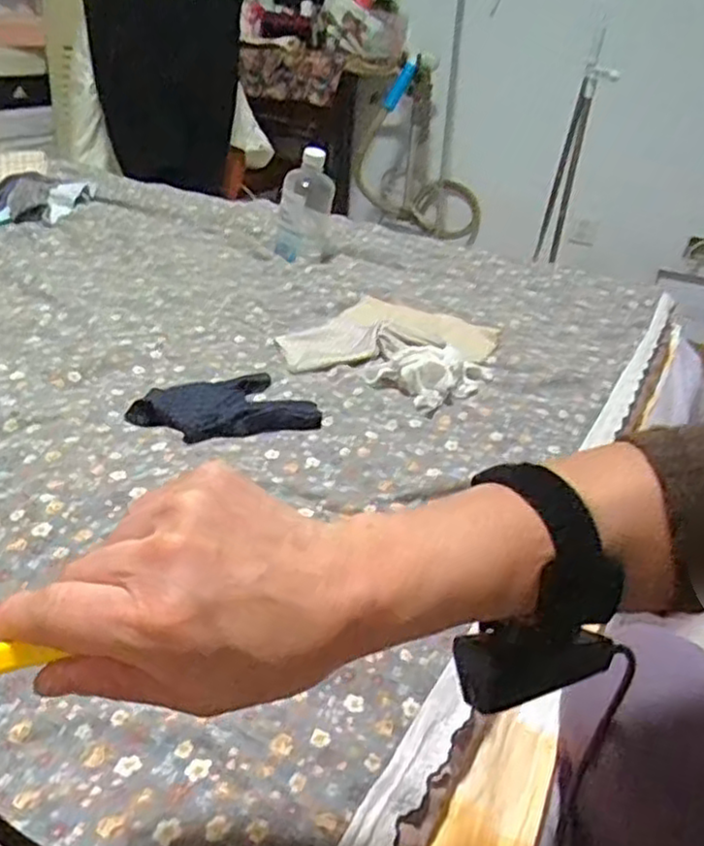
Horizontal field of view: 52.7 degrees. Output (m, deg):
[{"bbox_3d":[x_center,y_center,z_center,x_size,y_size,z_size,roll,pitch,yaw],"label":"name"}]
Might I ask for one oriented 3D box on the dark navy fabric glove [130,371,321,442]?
[{"bbox_3d":[-0.117,-0.021,0.648,0.162,0.019,0.102,-6,31,-19],"label":"dark navy fabric glove"}]

